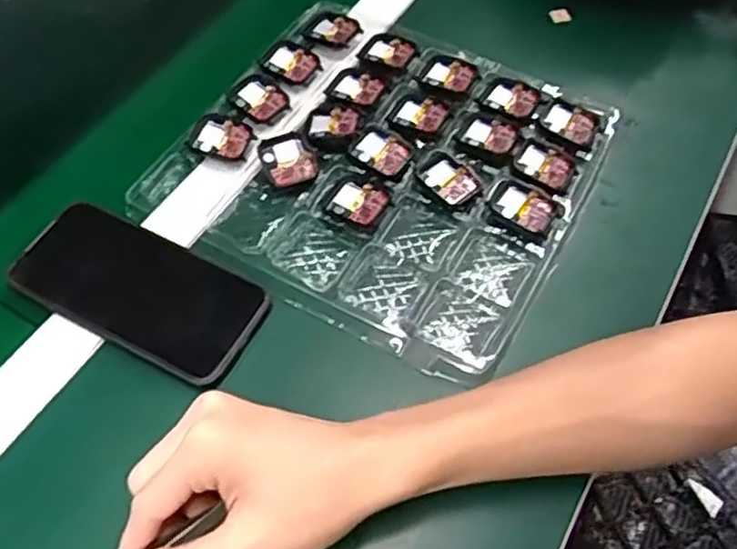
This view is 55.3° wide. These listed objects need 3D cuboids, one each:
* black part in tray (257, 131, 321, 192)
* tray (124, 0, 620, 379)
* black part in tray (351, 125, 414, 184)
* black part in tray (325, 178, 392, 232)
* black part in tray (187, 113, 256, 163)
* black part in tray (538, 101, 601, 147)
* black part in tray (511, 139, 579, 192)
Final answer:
[{"bbox_3d":[-0.058,-0.084,0.510,0.039,0.009,0.041,-16,58,-10],"label":"black part in tray"},{"bbox_3d":[0.008,-0.079,0.520,0.274,0.034,0.251,26,61,16],"label":"tray"},{"bbox_3d":[0.011,-0.092,0.514,0.045,0.011,0.038,33,63,20],"label":"black part in tray"},{"bbox_3d":[-0.006,-0.051,0.493,0.041,0.012,0.037,29,61,18],"label":"black part in tray"},{"bbox_3d":[-0.110,-0.103,0.524,0.044,0.011,0.035,12,58,8],"label":"black part in tray"},{"bbox_3d":[0.152,-0.114,0.533,0.042,0.005,0.036,31,67,8],"label":"black part in tray"},{"bbox_3d":[0.128,-0.079,0.514,0.044,0.009,0.035,29,61,18],"label":"black part in tray"}]

